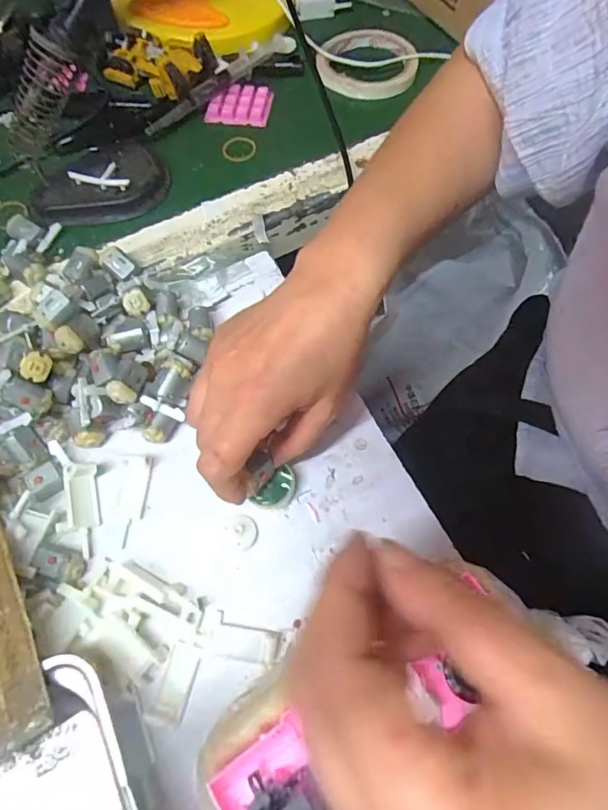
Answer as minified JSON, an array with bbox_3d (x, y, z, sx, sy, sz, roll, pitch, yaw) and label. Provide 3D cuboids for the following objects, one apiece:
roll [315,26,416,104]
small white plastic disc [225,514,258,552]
[{"bbox_3d":[0.063,-0.345,0.479,0.097,0.020,0.097,0,67,1],"label":"roll"},{"bbox_3d":[-0.040,0.081,0.303,0.020,0.004,0.022,0,67,1],"label":"small white plastic disc"}]

